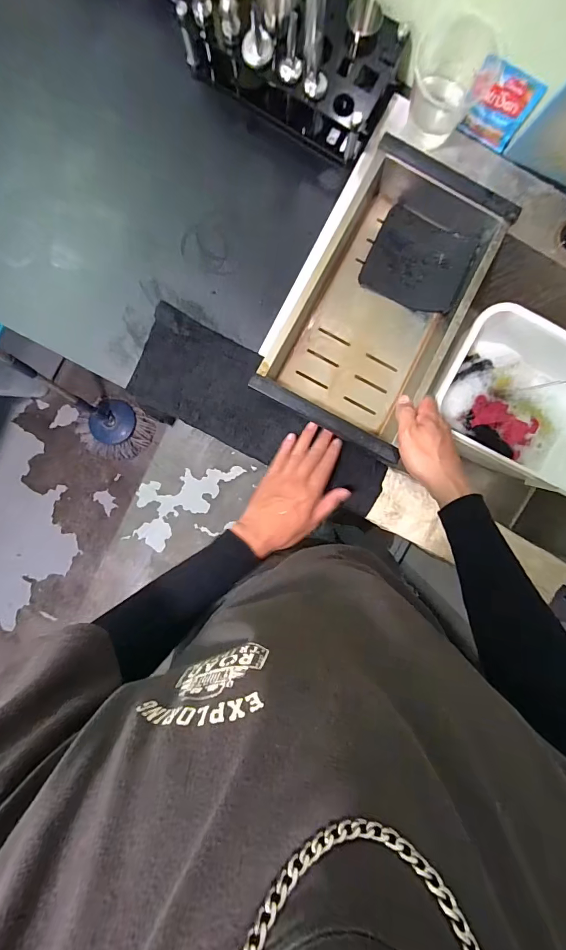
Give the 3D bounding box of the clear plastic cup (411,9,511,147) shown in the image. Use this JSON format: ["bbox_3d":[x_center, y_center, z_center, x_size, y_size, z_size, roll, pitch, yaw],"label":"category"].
[{"bbox_3d":[0.192,-0.455,0.453,0.086,0.084,0.088,0,96,-1],"label":"clear plastic cup"}]

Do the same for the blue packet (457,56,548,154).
[{"bbox_3d":[0.252,-0.432,0.466,0.071,0.082,0.017,24,85,0],"label":"blue packet"}]

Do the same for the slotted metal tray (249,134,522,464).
[{"bbox_3d":[0.129,-0.222,0.511,0.191,0.065,0.365,27,87,-2],"label":"slotted metal tray"}]

